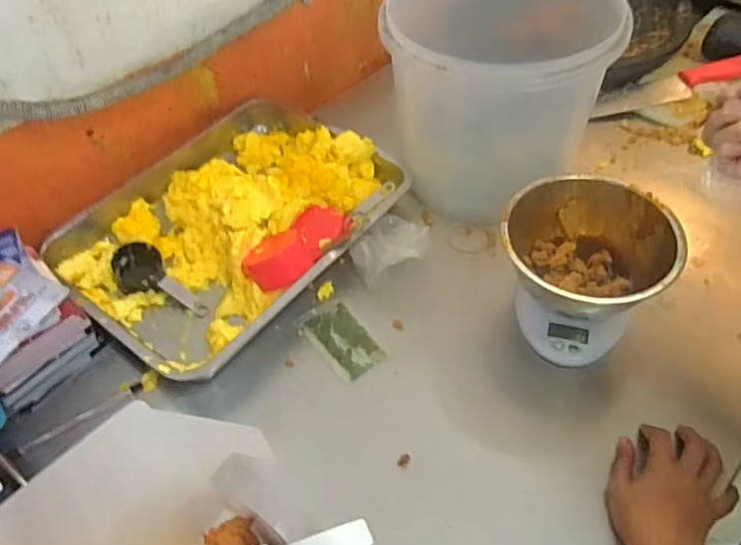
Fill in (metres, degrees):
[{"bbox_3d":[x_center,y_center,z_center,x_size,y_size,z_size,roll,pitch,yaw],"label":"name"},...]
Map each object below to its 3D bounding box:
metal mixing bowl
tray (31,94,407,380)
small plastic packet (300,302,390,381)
[{"bbox_3d":[0.226,-0.024,0.624,0.171,0.079,0.138,23,56,19],"label":"metal mixing bowl"},{"bbox_3d":[-0.176,-0.068,0.739,0.311,0.069,0.393,30,59,23],"label":"tray"},{"bbox_3d":[-0.033,0.073,0.657,0.055,0.006,0.100,-30,56,-20],"label":"small plastic packet"}]

